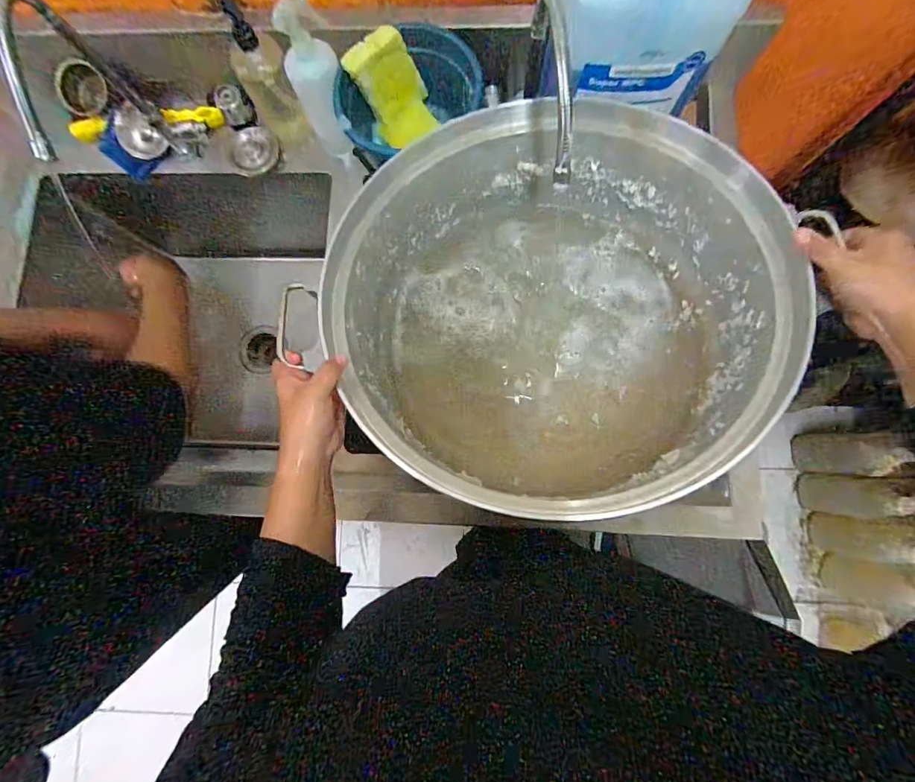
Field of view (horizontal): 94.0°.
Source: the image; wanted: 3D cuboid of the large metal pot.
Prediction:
[{"bbox_3d":[0.094,-0.100,0.509,0.444,0.224,0.434,0,83,3],"label":"large metal pot"}]

